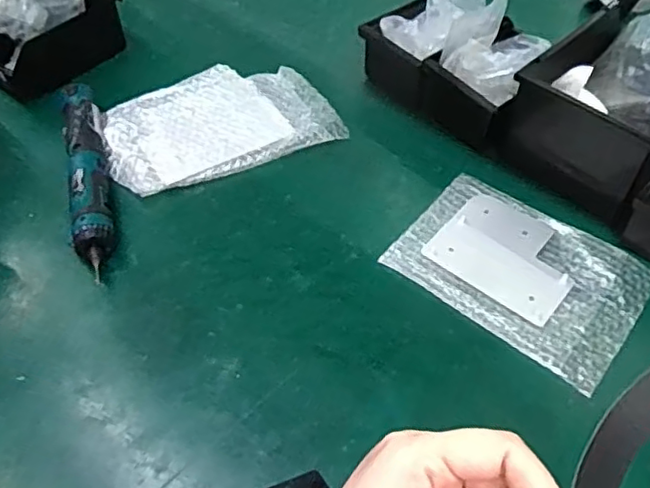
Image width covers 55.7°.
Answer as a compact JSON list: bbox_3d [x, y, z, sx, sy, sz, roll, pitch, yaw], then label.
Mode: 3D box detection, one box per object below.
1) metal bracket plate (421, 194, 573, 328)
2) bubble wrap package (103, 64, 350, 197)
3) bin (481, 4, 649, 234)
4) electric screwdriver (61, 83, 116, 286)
[{"bbox_3d":[0.182,0.008,0.610,0.132,0.004,0.113,33,59,25],"label":"metal bracket plate"},{"bbox_3d":[-0.127,-0.151,0.733,0.258,0.015,0.171,-19,53,-14],"label":"bubble wrap package"},{"bbox_3d":[0.298,-0.134,0.639,0.189,0.106,0.168,-34,58,-23],"label":"bin"},{"bbox_3d":[-0.254,-0.078,0.662,0.045,0.041,0.268,-15,52,-10],"label":"electric screwdriver"}]

